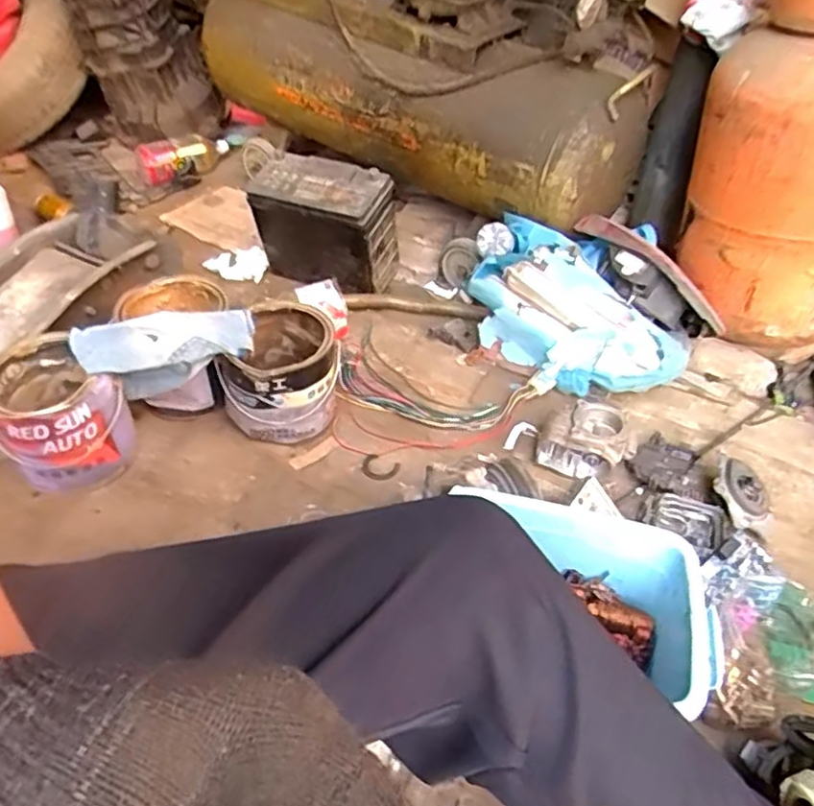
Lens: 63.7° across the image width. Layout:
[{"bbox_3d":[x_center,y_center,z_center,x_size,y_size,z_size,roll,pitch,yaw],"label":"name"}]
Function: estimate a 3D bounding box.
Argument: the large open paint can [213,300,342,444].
[{"bbox_3d":[-0.175,-0.043,0.941,0.143,0.137,0.158,11,44,10],"label":"large open paint can"}]

